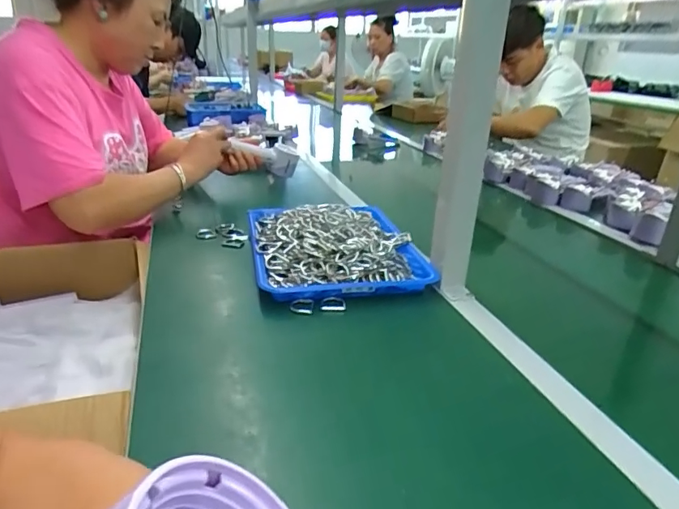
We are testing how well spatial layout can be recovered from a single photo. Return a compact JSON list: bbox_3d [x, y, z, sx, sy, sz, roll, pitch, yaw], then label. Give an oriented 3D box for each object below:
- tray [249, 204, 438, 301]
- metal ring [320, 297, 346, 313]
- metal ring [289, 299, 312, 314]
[{"bbox_3d":[-0.011,-0.023,0.795,0.259,0.070,0.326,-3,24,-12],"label":"tray"},{"bbox_3d":[-0.008,0.067,0.647,0.034,0.009,0.034,2,24,-1],"label":"metal ring"},{"bbox_3d":[-0.051,0.069,0.641,0.030,0.010,0.030,2,24,-1],"label":"metal ring"}]

